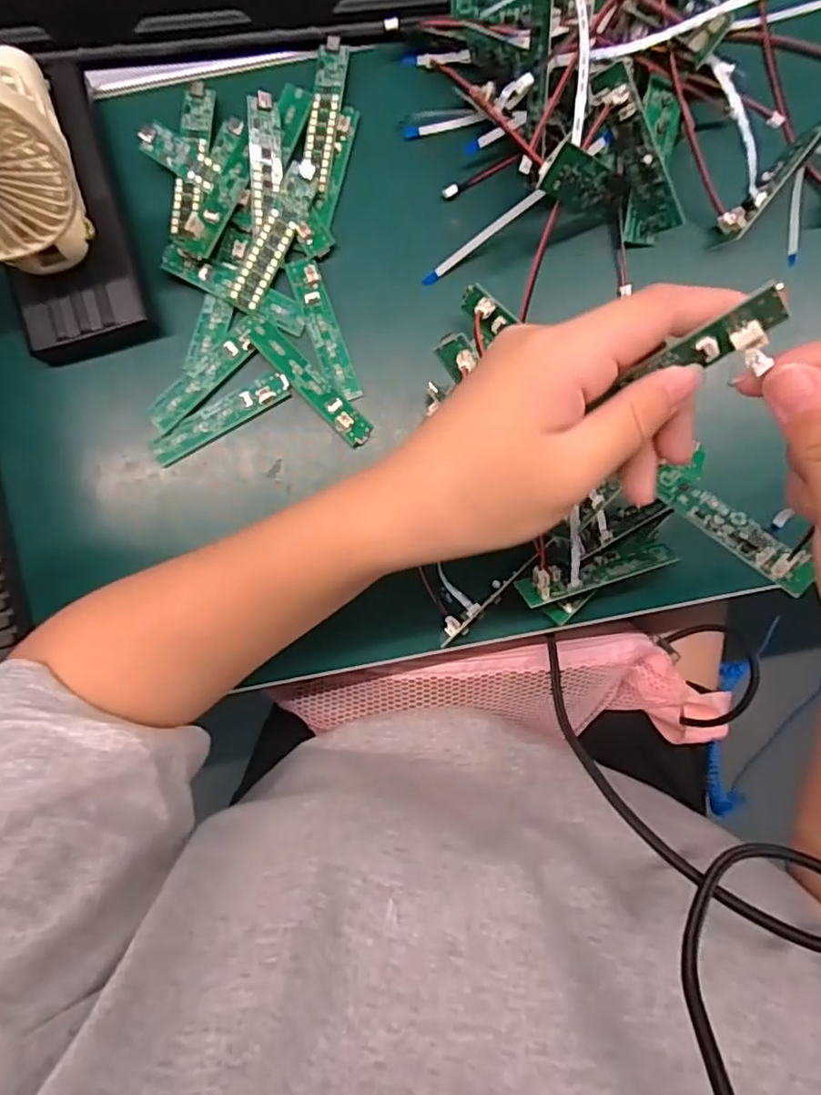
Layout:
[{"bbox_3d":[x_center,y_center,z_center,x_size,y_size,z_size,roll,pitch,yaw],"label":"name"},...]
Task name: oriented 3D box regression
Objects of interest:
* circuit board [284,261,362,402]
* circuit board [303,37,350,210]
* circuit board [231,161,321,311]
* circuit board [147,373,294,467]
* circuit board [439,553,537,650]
[{"bbox_3d":[-0.048,-0.122,0.342,0.018,0.004,0.080,-20,89,-1],"label":"circuit board"},{"bbox_3d":[-0.049,-0.238,0.341,0.017,0.007,0.091,9,88,0],"label":"circuit board"},{"bbox_3d":[-0.075,-0.172,0.337,0.017,0.004,0.086,25,93,-22],"label":"circuit board"},{"bbox_3d":[-0.107,-0.074,0.341,0.084,0.006,0.016,-30,89,-1],"label":"circuit board"},{"bbox_3d":[0.043,0.028,0.332,0.069,0.017,0.011,-40,89,-1],"label":"circuit board"}]

